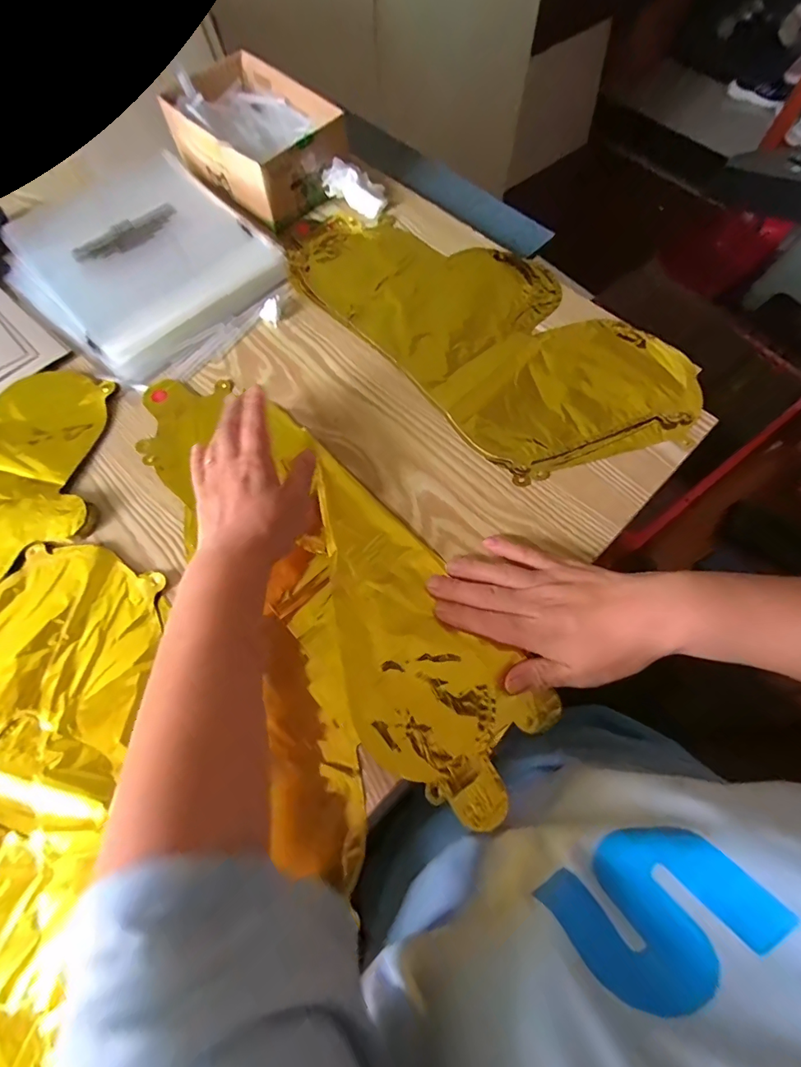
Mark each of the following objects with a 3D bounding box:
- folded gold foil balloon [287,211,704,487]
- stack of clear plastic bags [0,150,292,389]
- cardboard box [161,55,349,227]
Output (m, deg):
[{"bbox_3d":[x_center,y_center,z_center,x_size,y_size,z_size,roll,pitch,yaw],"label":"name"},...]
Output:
[{"bbox_3d":[0.077,-0.220,0.470,0.206,0.010,0.426,-40,72,-14],"label":"folded gold foil balloon"},{"bbox_3d":[-0.272,-0.288,0.497,0.276,0.026,0.222,42,75,16],"label":"stack of clear plastic bags"},{"bbox_3d":[-0.154,-0.446,0.534,0.158,0.068,0.135,41,74,16],"label":"cardboard box"}]

